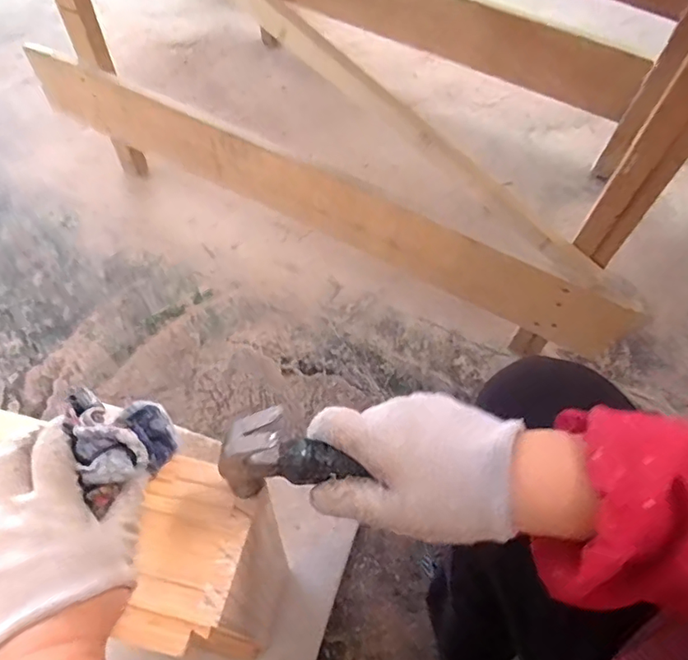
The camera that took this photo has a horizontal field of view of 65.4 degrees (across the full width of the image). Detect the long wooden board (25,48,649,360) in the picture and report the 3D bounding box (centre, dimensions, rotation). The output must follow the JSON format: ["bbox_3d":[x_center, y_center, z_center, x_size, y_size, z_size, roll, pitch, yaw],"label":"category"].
[{"bbox_3d":[-0.079,-0.237,0.898,1.108,0.160,0.023,27,62,13],"label":"long wooden board"}]

